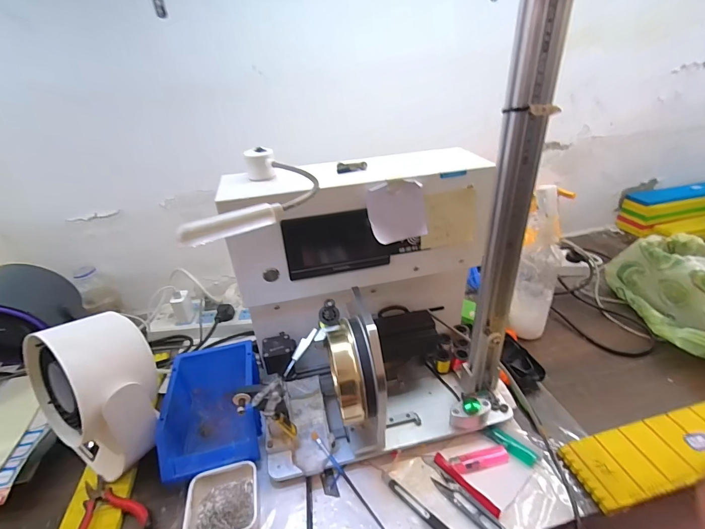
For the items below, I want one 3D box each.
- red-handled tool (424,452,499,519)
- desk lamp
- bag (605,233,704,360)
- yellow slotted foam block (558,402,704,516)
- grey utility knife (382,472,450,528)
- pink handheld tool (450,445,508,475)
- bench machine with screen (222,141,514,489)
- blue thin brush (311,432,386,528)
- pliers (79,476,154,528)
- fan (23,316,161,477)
[{"bbox_3d":[0.135,0.274,0.444,0.016,0.008,0.105,-26,35,-31],"label":"red-handled tool"},{"bbox_3d":[-0.086,-0.081,0.362,0.099,0.034,0.220,-3,31,2],"label":"desk lamp"},{"bbox_3d":[0.626,0.051,0.628,0.199,0.108,0.275,-2,30,8],"label":"bag"},{"bbox_3d":[0.442,0.229,0.456,0.329,0.024,0.081,-12,30,-10],"label":"yellow slotted foam block"},{"bbox_3d":[0.090,0.298,0.416,0.012,0.008,0.143,-29,37,-34],"label":"grey utility knife"},{"bbox_3d":[0.168,0.256,0.462,0.079,0.008,0.024,-11,30,-9],"label":"pink handheld tool"},{"bbox_3d":[0.027,0.064,0.478,0.342,0.350,0.242,-12,30,-10],"label":"bench machine with screen"},{"bbox_3d":[-0.002,0.279,0.444,0.008,0.012,0.164,-26,48,-31],"label":"blue thin brush"},{"bbox_3d":[-0.305,0.310,0.434,0.082,0.015,0.108,-27,36,-32],"label":"pliers"},{"bbox_3d":[-0.344,0.174,0.484,0.175,0.206,0.117,12,34,29],"label":"fan"}]

